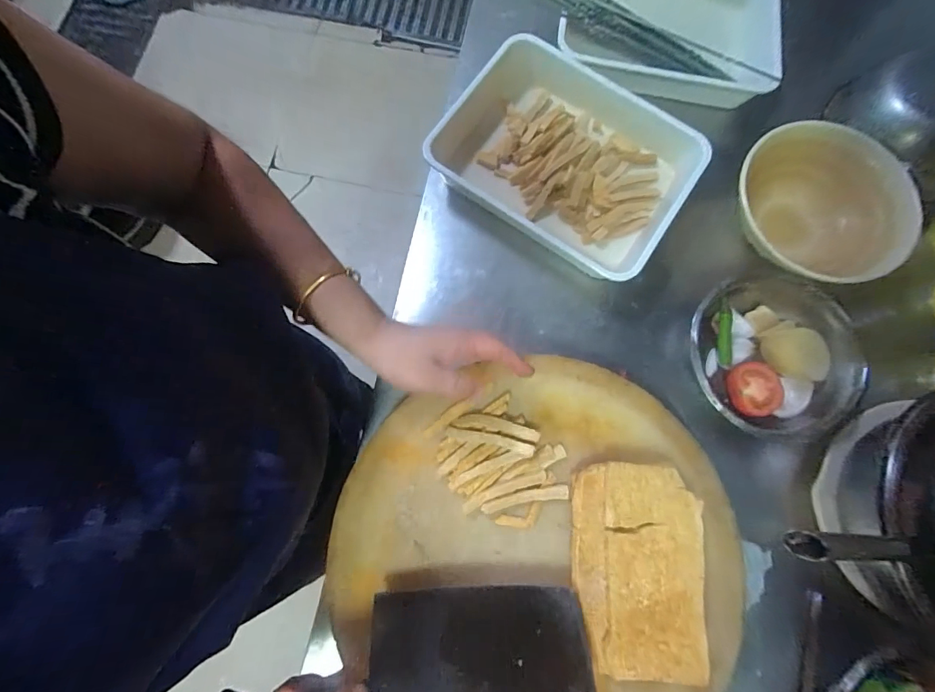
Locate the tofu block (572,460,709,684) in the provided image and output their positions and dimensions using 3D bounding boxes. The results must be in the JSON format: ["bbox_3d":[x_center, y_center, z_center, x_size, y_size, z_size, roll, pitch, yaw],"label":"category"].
[{"bbox_3d":[0.164,0.214,0.409,0.116,0.033,0.186,3,76,0],"label":"tofu block"}]

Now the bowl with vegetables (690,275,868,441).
[{"bbox_3d":[0.353,0.011,0.499,0.180,0.068,0.188,0,76,-1],"label":"bowl with vegetables"}]

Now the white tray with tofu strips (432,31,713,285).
[{"bbox_3d":[0.127,-0.253,0.576,0.327,0.084,0.255,34,78,7],"label":"white tray with tofu strips"}]

